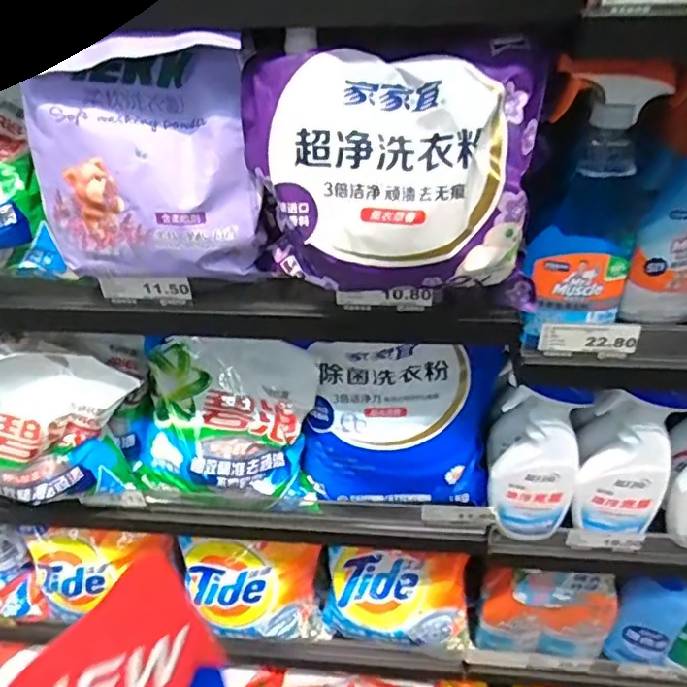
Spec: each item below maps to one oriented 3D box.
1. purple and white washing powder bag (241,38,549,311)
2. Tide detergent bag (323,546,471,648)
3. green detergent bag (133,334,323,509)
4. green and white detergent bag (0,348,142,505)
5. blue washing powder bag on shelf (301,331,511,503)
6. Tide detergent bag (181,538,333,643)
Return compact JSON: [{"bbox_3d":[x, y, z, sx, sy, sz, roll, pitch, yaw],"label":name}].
[{"bbox_3d":[0.043,-0.133,0.495,0.241,0.189,0.102,4,36,10],"label":"purple and white washing powder bag"},{"bbox_3d":[0.080,0.392,0.919,0.230,0.143,0.078,2,35,7],"label":"Tide detergent bag"},{"bbox_3d":[-0.157,0.097,0.761,0.246,0.197,0.114,7,36,13],"label":"green detergent bag"},{"bbox_3d":[-0.366,0.091,0.717,0.229,0.211,0.107,2,35,6],"label":"green and white detergent bag"},{"bbox_3d":[0.073,0.093,0.742,0.233,0.204,0.094,0,35,4],"label":"blue washing powder bag on shelf"},{"bbox_3d":[-0.139,0.378,0.923,0.214,0.188,0.086,-5,35,-3],"label":"Tide detergent bag"}]

